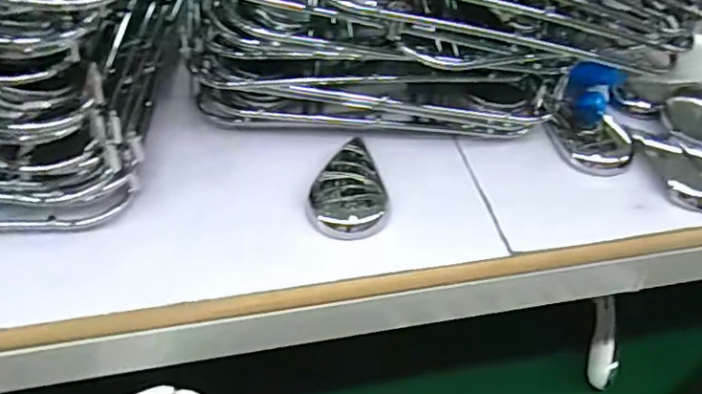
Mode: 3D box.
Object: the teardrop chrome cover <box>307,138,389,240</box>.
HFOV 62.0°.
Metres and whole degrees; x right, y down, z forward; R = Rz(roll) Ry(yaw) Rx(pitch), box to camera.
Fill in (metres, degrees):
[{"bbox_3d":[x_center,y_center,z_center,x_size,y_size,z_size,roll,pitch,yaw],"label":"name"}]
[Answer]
[{"bbox_3d":[0.000,-0.009,0.367,0.047,0.019,0.072,4,48,1],"label":"teardrop chrome cover"}]

